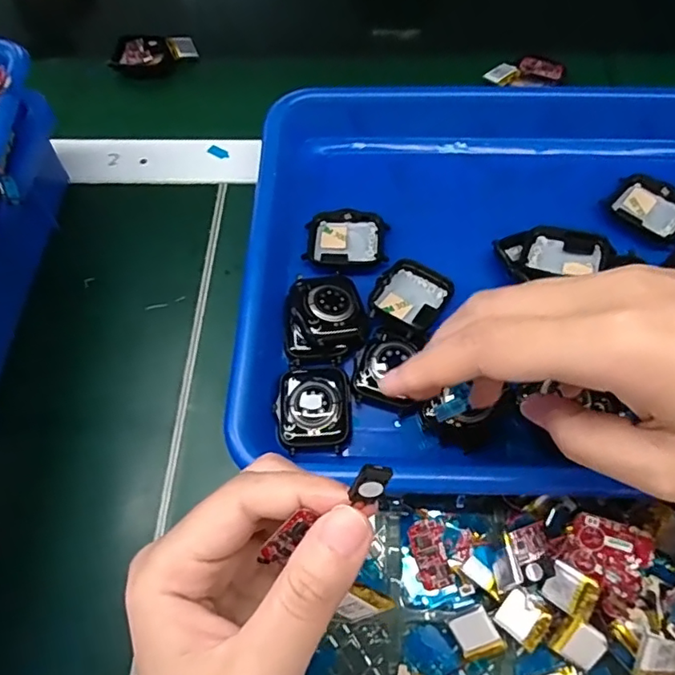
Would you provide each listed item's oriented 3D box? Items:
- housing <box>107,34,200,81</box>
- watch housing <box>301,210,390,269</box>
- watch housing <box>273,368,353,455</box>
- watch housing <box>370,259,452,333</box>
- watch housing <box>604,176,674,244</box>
[{"bbox_3d":[-0.144,-0.222,0.434,0.062,0.016,0.036,3,63,4],"label":"housing"},{"bbox_3d":[0.005,-0.057,0.321,0.045,0.008,0.036,3,63,4],"label":"watch housing"},{"bbox_3d":[-0.012,0.035,0.277,0.036,0.009,0.042,-4,63,0],"label":"watch housing"},{"bbox_3d":[0.040,-0.024,0.302,0.036,0.011,0.044,31,68,17],"label":"watch housing"},{"bbox_3d":[0.183,-0.075,0.325,0.044,0.009,0.037,39,71,20],"label":"watch housing"}]

